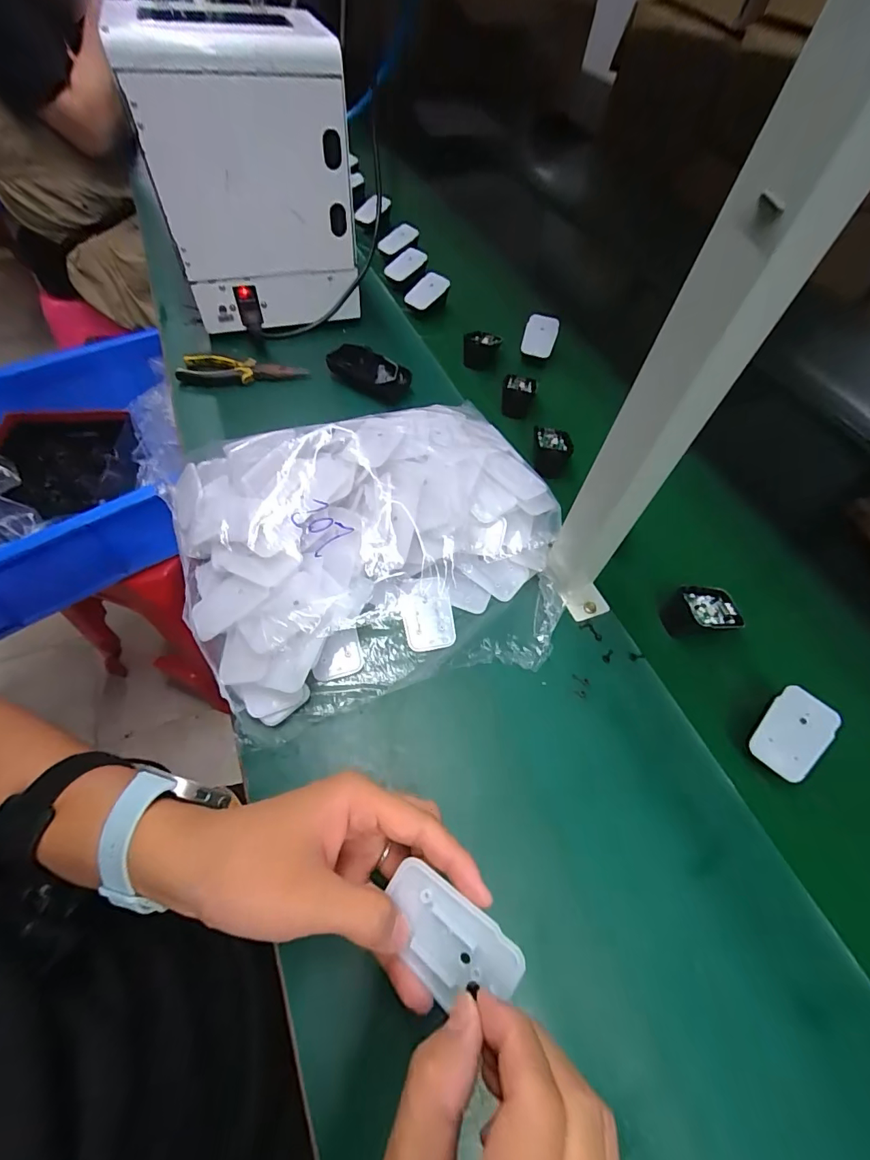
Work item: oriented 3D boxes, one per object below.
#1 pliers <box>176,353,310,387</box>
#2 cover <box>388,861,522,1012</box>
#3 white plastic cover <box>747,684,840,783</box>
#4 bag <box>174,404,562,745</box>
[{"bbox_3d":[-0.245,-0.267,0.578,0.150,0.020,0.051,-4,59,-7],"label":"pliers"},{"bbox_3d":[0.004,0.169,0.211,0.067,0.004,0.041,27,88,22],"label":"cover"},{"bbox_3d":[0.287,0.123,0.362,0.044,0.004,0.069,37,83,16],"label":"white plastic cover"},{"bbox_3d":[-0.055,-0.039,0.410,0.336,0.074,0.280,-14,61,-13],"label":"bag"}]

